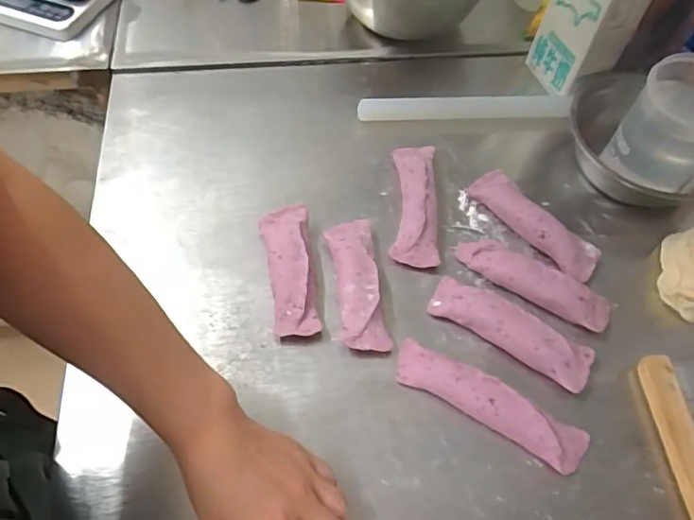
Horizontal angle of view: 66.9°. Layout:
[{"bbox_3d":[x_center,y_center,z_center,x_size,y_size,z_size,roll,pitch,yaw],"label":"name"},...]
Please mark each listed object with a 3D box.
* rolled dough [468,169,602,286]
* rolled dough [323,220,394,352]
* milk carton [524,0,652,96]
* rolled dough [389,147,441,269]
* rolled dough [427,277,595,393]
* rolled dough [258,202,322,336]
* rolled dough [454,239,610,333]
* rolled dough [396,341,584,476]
[{"bbox_3d":[0.198,-0.041,0.558,0.040,0.034,0.152,-39,67,-21],"label":"rolled dough"},{"bbox_3d":[0.009,0.021,0.516,0.046,0.028,0.141,-6,59,-5],"label":"rolled dough"},{"bbox_3d":[0.283,-0.291,0.603,0.058,0.196,0.099,-21,61,-13],"label":"milk carton"},{"bbox_3d":[0.072,-0.064,0.569,0.046,0.033,0.150,1,59,0],"label":"rolled dough"},{"bbox_3d":[0.153,0.065,0.495,0.152,0.029,0.044,31,63,17],"label":"rolled dough"},{"bbox_3d":[-0.056,0.009,0.516,0.047,0.029,0.135,-7,59,-5],"label":"rolled dough"},{"bbox_3d":[0.185,0.019,0.524,0.155,0.030,0.040,27,62,15],"label":"rolled dough"},{"bbox_3d":[0.123,0.124,0.459,0.173,0.027,0.039,26,62,14],"label":"rolled dough"}]

